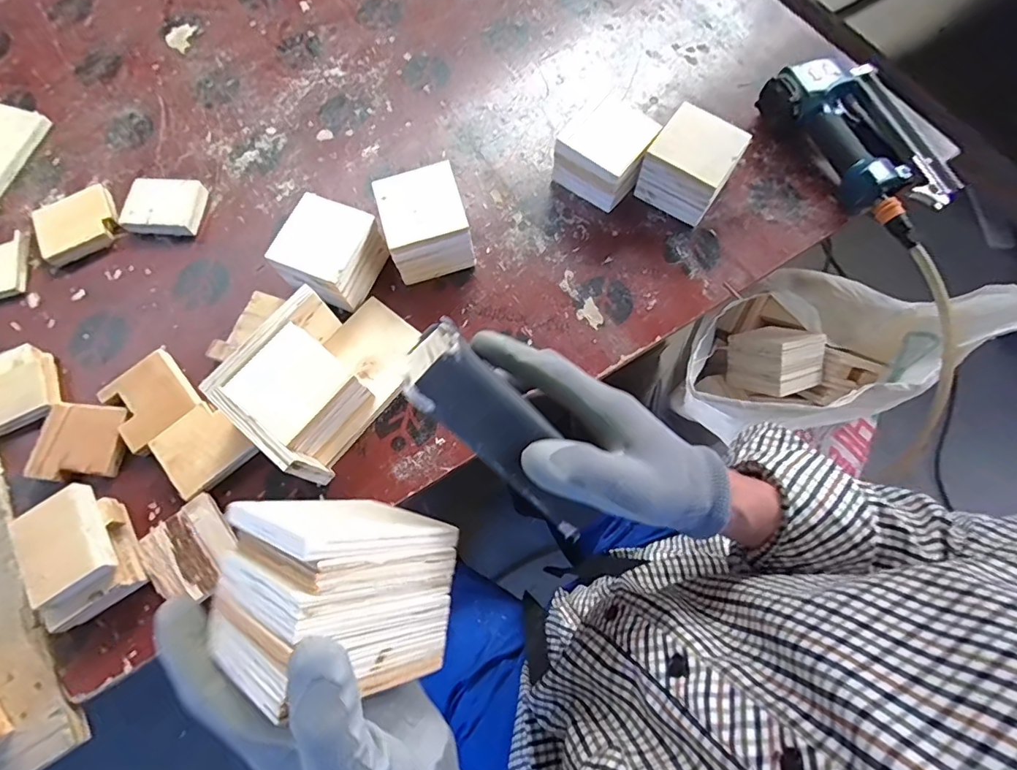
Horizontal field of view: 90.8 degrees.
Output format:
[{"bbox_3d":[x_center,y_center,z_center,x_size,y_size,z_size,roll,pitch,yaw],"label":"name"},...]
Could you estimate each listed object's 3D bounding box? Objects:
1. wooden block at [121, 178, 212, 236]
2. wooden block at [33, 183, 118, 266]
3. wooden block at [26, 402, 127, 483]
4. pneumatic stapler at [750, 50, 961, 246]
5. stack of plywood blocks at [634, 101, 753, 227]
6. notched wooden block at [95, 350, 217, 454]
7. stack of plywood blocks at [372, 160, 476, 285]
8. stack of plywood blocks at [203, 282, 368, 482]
[{"bbox_3d":[-0.442,-0.230,0.647,0.090,0.024,0.071,3,74,3],"label":"wooden block"},{"bbox_3d":[-0.554,-0.205,0.645,0.097,0.019,0.085,-28,75,-7],"label":"wooden block"},{"bbox_3d":[-0.473,0.065,0.559,0.097,0.022,0.082,6,74,3],"label":"wooden block"},{"bbox_3d":[0.457,-0.309,0.628,0.144,0.068,0.261,-33,75,-8],"label":"pneumatic stapler"},{"bbox_3d":[0.223,-0.269,0.614,0.093,0.084,0.089,33,77,11],"label":"stack of plywood blocks"},{"bbox_3d":[-0.398,0.018,0.568,0.090,0.029,0.100,-39,76,-9],"label":"notched wooden block"},{"bbox_3d":[-0.095,-0.187,0.591,0.093,0.082,0.099,-15,74,-3],"label":"stack of plywood blocks"},{"bbox_3d":[-0.204,0.004,0.524,0.134,0.097,0.144,38,75,13],"label":"stack of plywood blocks"}]

